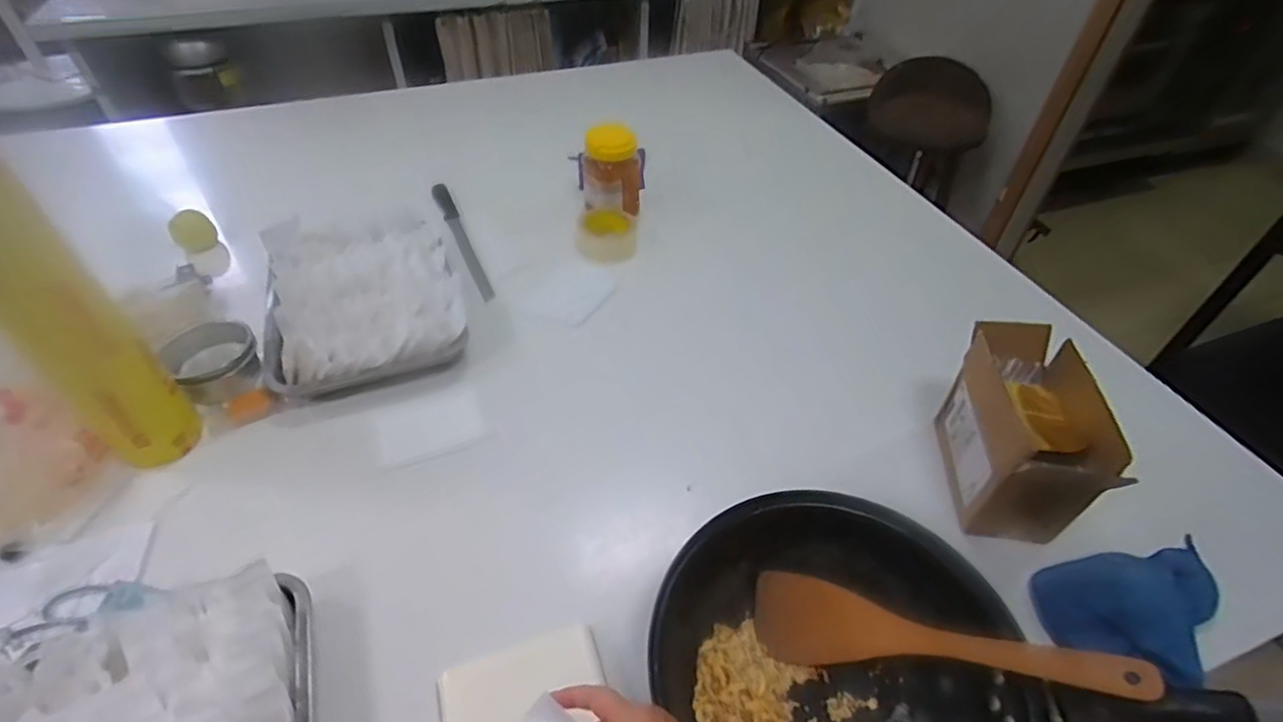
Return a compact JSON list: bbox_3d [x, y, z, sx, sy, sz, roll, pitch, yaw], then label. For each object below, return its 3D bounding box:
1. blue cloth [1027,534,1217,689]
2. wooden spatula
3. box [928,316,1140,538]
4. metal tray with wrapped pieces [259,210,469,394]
[{"bbox_3d":[0.503,0.254,0.615,0.199,0.048,0.127,-10,47,-11],"label":"blue cloth"},{"bbox_3d":[0.254,0.249,0.548,0.316,0.036,0.071,-4,39,34],"label":"wooden spatula"},{"bbox_3d":[0.411,0.076,0.684,0.107,0.146,0.211,6,46,5],"label":"box"},{"bbox_3d":[-0.411,-0.109,0.914,0.263,0.058,0.368,-14,48,-14],"label":"metal tray with wrapped pieces"}]

